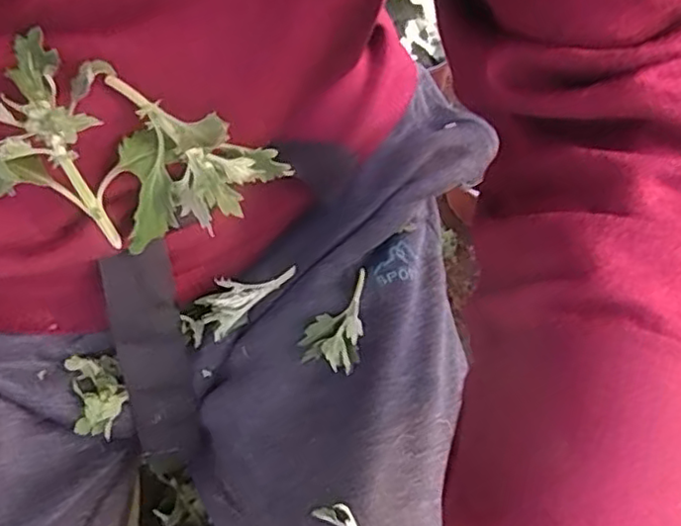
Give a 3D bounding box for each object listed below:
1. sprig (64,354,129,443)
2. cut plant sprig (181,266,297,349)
[{"bbox_3d":[-0.122,0.066,0.325,0.026,0.018,0.038,-8,69,-3],"label":"sprig"},{"bbox_3d":[-0.051,0.021,0.322,0.063,0.020,0.025,-31,71,5],"label":"cut plant sprig"}]

